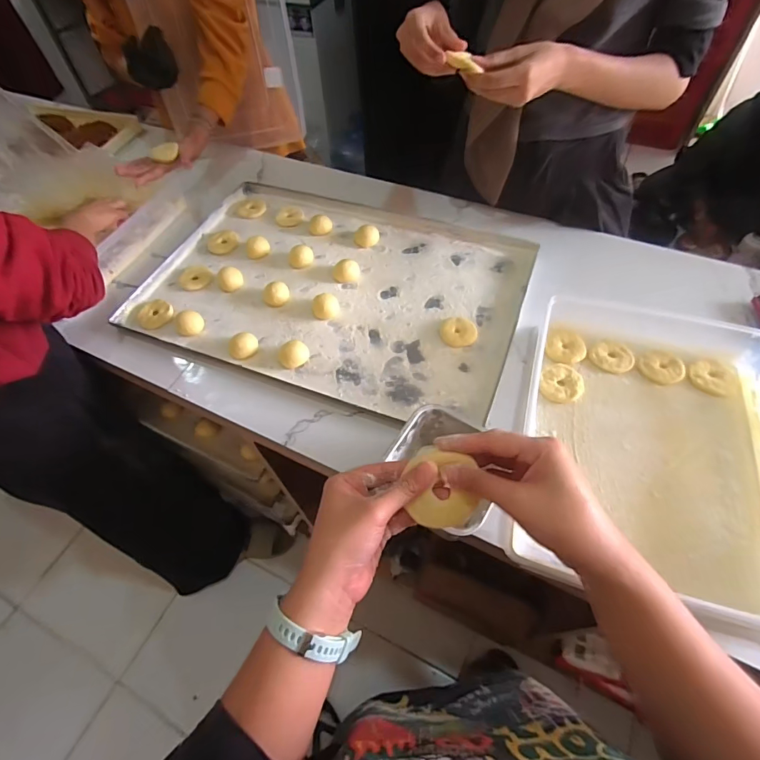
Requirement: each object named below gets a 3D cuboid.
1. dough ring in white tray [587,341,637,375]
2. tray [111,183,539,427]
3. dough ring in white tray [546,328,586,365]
[{"bbox_3d":[0.327,-0.035,0.591,0.058,0.007,0.052,13,58,12],"label":"dough ring in white tray"},{"bbox_3d":[-0.078,-0.163,0.704,0.599,0.028,0.401,16,59,14],"label":"tray"},{"bbox_3d":[0.270,-0.050,0.612,0.054,0.016,0.066,14,58,13],"label":"dough ring in white tray"}]

